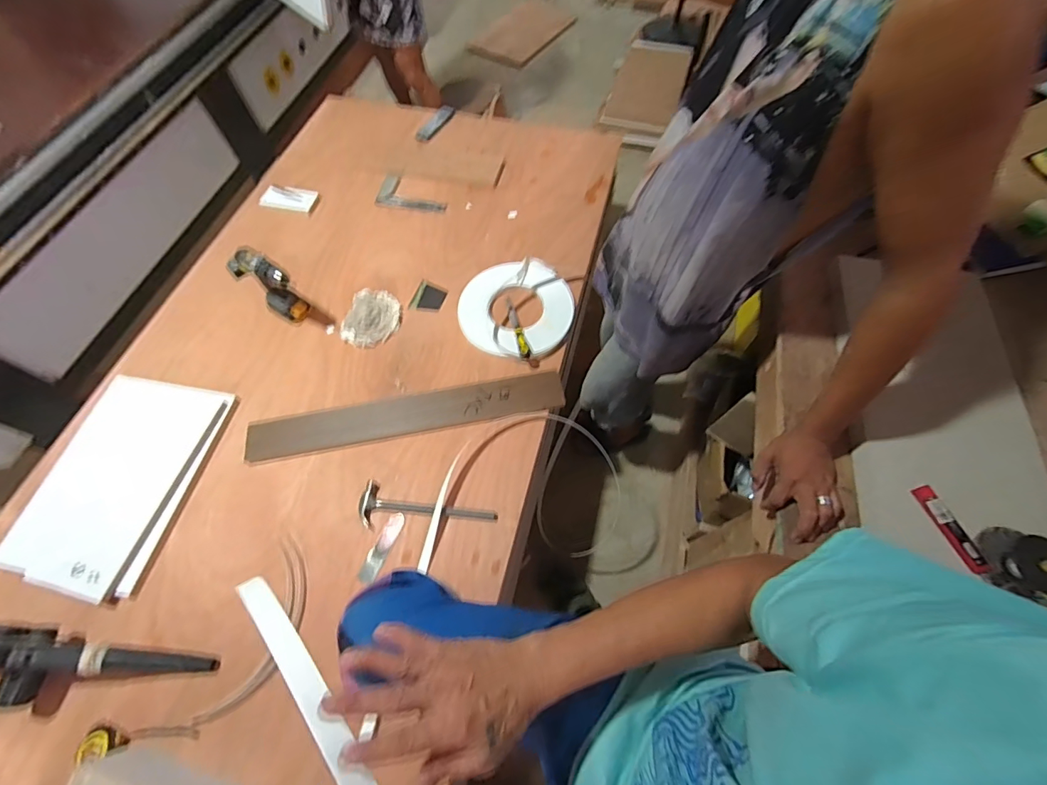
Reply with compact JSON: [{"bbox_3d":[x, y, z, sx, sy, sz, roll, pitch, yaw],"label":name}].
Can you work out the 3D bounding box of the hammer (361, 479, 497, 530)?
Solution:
[{"bbox_3d":[-0.225,0.283,1.023,0.322,0.023,0.100,9,63,7],"label":"hammer"}]

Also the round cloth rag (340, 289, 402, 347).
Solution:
[{"bbox_3d":[-0.437,-0.216,1.282,0.152,0.030,0.184,14,63,9],"label":"round cloth rag"}]

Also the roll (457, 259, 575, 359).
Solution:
[{"bbox_3d":[-0.022,-0.246,1.273,0.322,0.039,0.321,-1,62,1],"label":"roll"}]

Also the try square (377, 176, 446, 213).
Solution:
[{"bbox_3d":[-0.380,-0.685,1.519,0.230,0.011,0.130,3,74,-4],"label":"try square"}]

